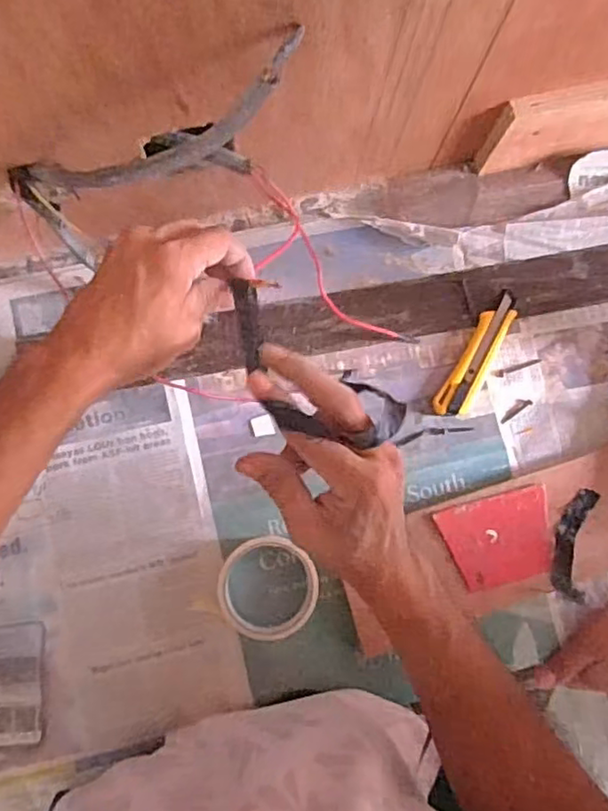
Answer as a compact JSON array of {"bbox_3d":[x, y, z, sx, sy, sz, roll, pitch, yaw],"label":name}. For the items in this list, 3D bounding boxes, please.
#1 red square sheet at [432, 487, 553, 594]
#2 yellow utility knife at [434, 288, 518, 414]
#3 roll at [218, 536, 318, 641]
[{"bbox_3d":[0.188,0.129,0.603,0.109,0.006,0.080,-12,85,-11],"label":"red square sheet"},{"bbox_3d":[0.176,-0.051,0.634,0.033,0.010,0.143,30,81,1],"label":"yellow utility knife"},{"bbox_3d":[-0.033,0.168,0.579,0.090,0.016,0.091,1,81,-4],"label":"roll"}]

